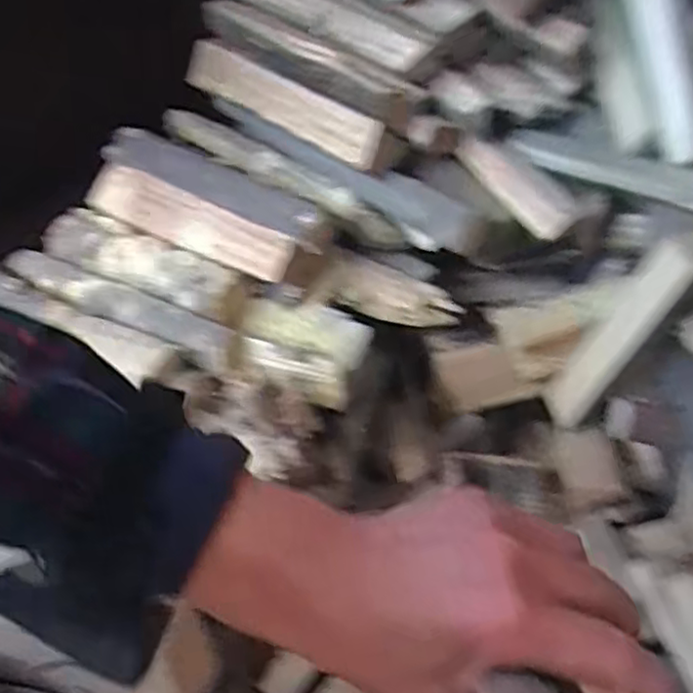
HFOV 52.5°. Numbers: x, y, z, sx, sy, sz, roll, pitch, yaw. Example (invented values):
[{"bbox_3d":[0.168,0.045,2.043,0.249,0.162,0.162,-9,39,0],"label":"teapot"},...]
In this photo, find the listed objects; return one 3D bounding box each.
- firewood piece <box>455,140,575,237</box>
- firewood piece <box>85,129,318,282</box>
[{"bbox_3d":[0.143,-0.137,0.597,0.124,0.035,0.018,32,45,-26],"label":"firewood piece"},{"bbox_3d":[-0.118,-0.121,0.587,0.219,0.057,0.075,26,55,20],"label":"firewood piece"}]

